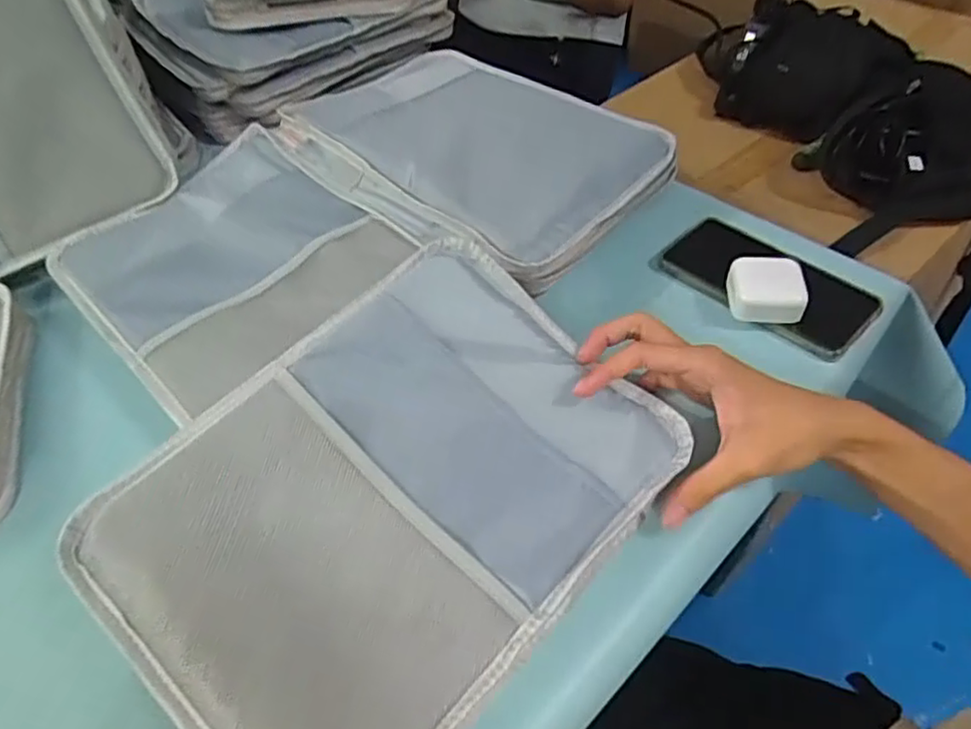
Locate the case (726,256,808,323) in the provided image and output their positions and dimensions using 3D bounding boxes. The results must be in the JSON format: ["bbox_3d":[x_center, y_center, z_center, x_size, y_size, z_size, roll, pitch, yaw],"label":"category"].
[{"bbox_3d":[0.216,-0.059,0.517,0.052,0.025,0.048,3,49,5],"label":"case"}]

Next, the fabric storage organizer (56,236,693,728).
[{"bbox_3d":[-0.050,0.067,0.387,0.225,0.019,0.309,41,64,16],"label":"fabric storage organizer"}]

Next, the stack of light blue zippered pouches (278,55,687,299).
[{"bbox_3d":[-0.014,-0.199,0.610,0.319,0.045,0.237,30,57,26],"label":"stack of light blue zippered pouches"}]

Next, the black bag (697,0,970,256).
[{"bbox_3d":[0.425,-0.289,0.736,0.271,0.093,0.383,-8,49,-4],"label":"black bag"}]

